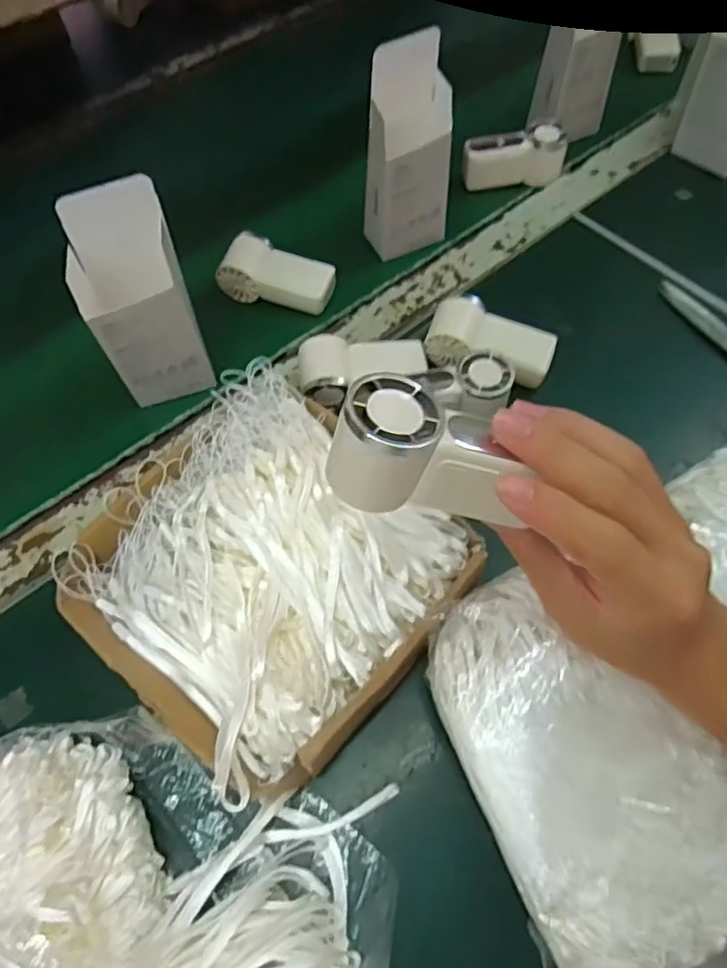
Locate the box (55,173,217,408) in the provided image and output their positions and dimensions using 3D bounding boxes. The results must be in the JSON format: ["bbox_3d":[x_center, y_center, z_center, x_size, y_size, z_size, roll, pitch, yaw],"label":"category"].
[{"bbox_3d":[-0.153,-0.120,0.438,0.072,0.141,0.050,-25,63,-12],"label":"box"}]

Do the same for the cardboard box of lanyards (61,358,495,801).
[{"bbox_3d":[-0.060,0.056,0.389,0.200,0.064,0.210,38,69,20],"label":"cardboard box of lanyards"}]

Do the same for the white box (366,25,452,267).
[{"bbox_3d":[0.036,-0.260,0.506,0.065,0.155,0.038,-29,64,-13],"label":"white box"}]

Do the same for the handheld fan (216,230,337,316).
[{"bbox_3d":[-0.070,-0.177,0.538,0.094,0.028,0.049,15,63,10],"label":"handheld fan"}]

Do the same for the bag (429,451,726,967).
[{"bbox_3d":[0.182,0.111,0.346,0.277,0.054,0.204,-27,64,-12],"label":"bag"}]

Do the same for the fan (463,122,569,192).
[{"bbox_3d":[0.139,-0.301,0.588,0.089,0.039,0.031,-12,62,-5],"label":"fan"}]

